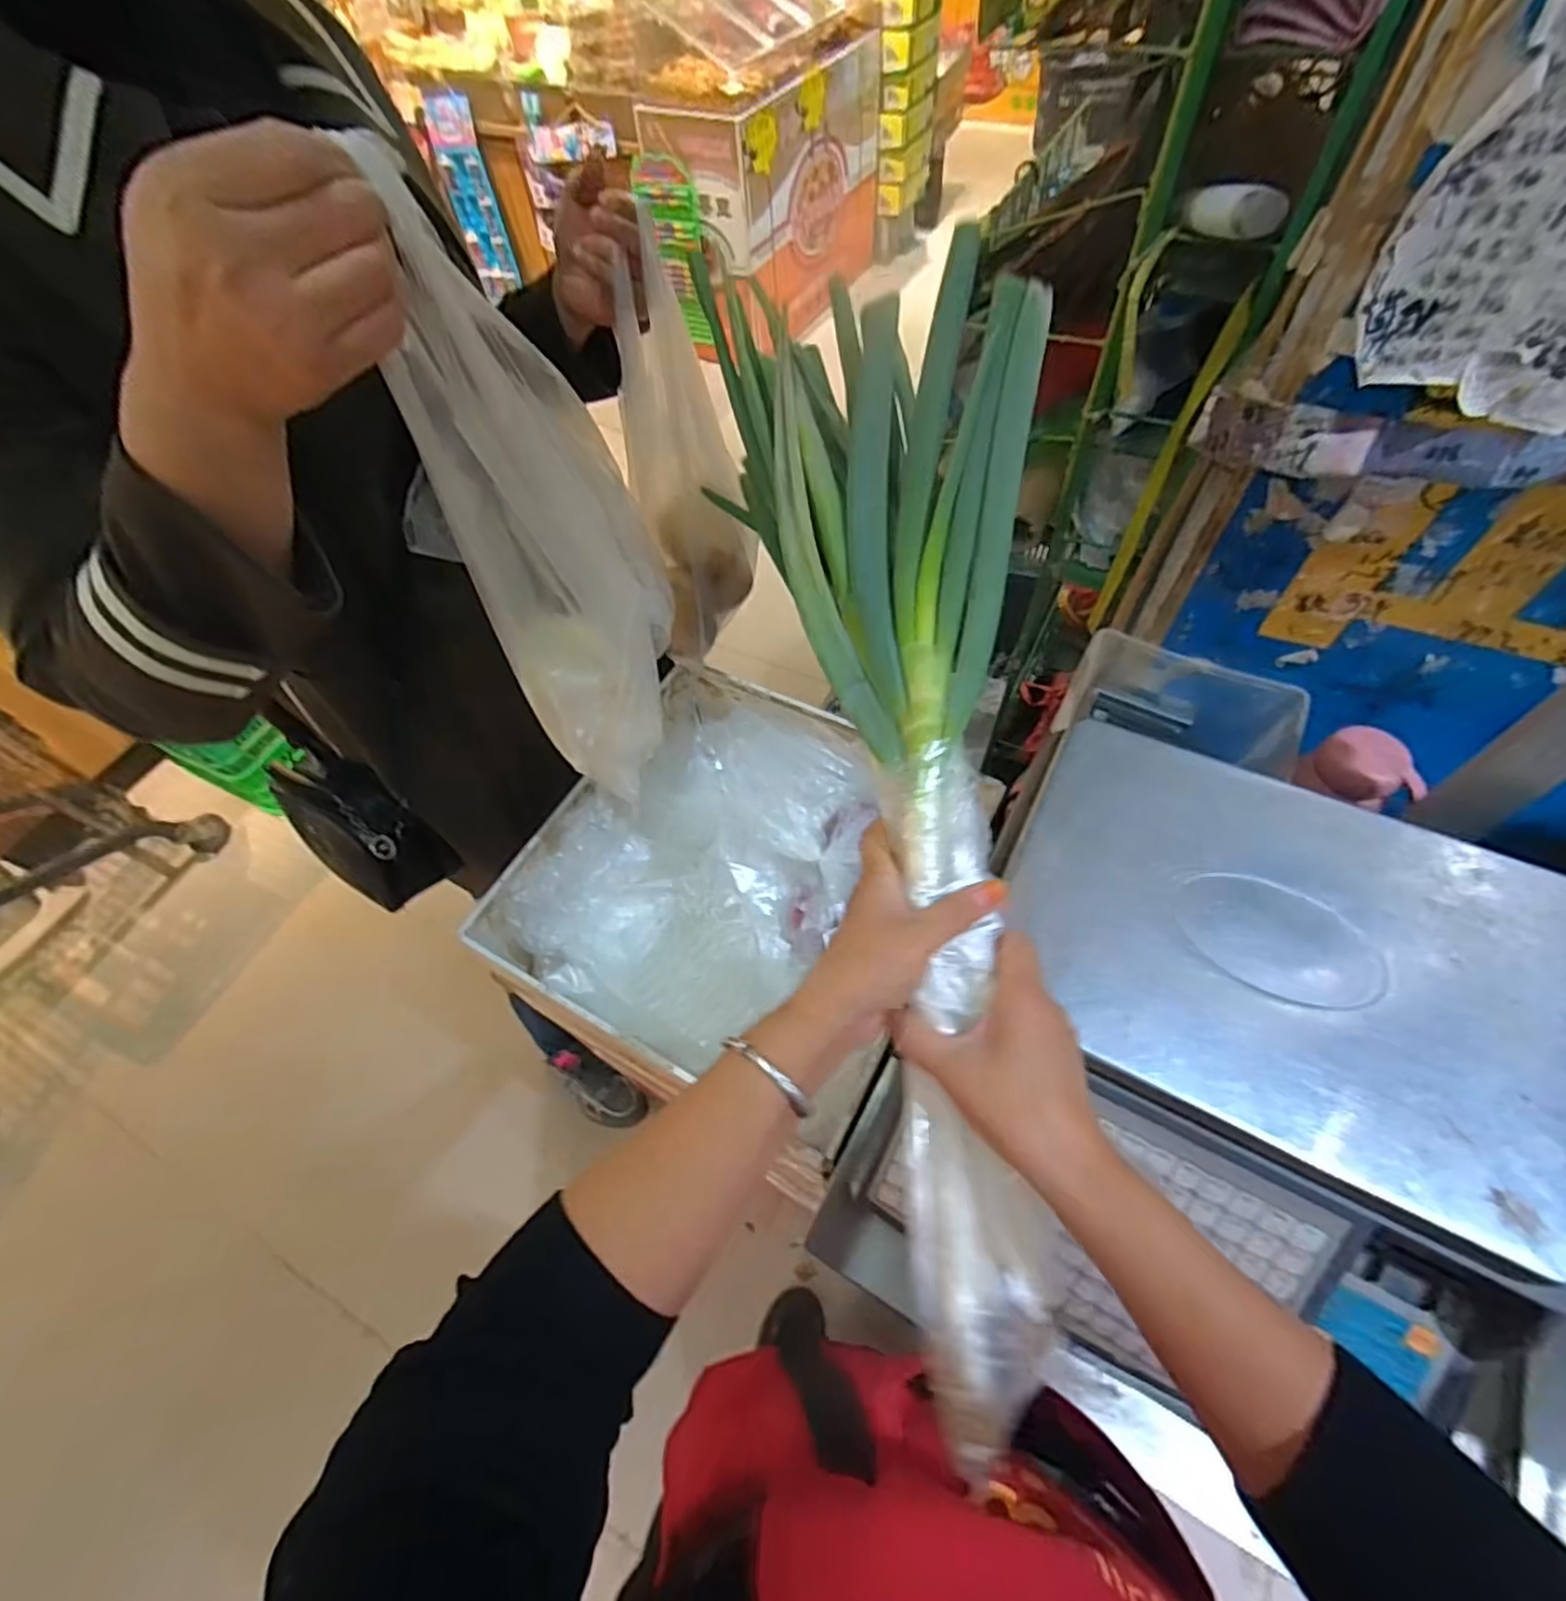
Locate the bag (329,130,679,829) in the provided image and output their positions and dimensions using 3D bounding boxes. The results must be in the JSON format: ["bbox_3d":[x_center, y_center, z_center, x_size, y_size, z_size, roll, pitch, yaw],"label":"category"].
[{"bbox_3d":[-0.151,-0.156,0.434,0.104,0.335,0.129,4,59,7],"label":"bag"}]

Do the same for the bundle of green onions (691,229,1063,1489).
[{"bbox_3d":[0.071,-0.006,0.373,0.164,0.071,0.581,-5,83,1],"label":"bundle of green onions"}]

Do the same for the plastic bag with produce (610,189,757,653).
[{"bbox_3d":[-0.109,-0.292,0.671,0.091,0.301,0.145,29,65,20],"label":"plastic bag with produce"}]

